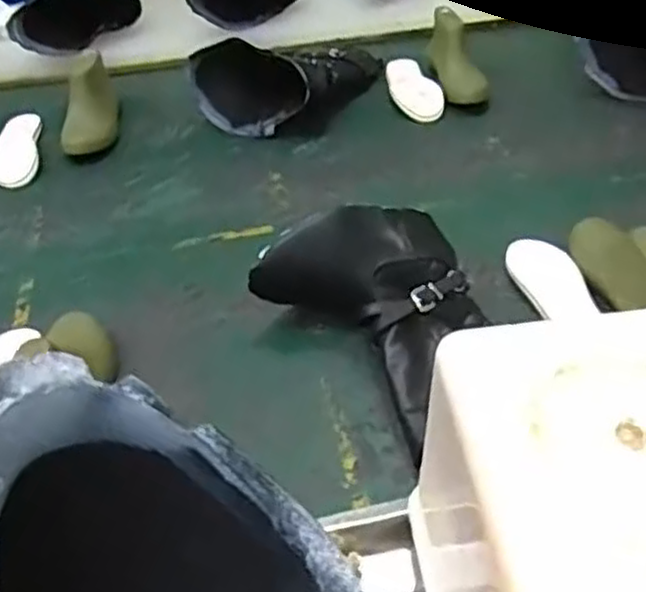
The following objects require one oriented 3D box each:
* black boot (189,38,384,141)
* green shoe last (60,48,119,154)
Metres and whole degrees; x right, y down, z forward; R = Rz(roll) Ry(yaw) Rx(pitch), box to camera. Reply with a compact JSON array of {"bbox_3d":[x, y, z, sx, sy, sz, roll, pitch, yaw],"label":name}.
[{"bbox_3d":[-0.027,-0.295,0.984,0.254,0.108,0.135,-20,44,-17],"label":"black boot"},{"bbox_3d":[-0.307,-0.249,0.984,0.063,0.056,0.150,-2,69,3],"label":"green shoe last"}]

